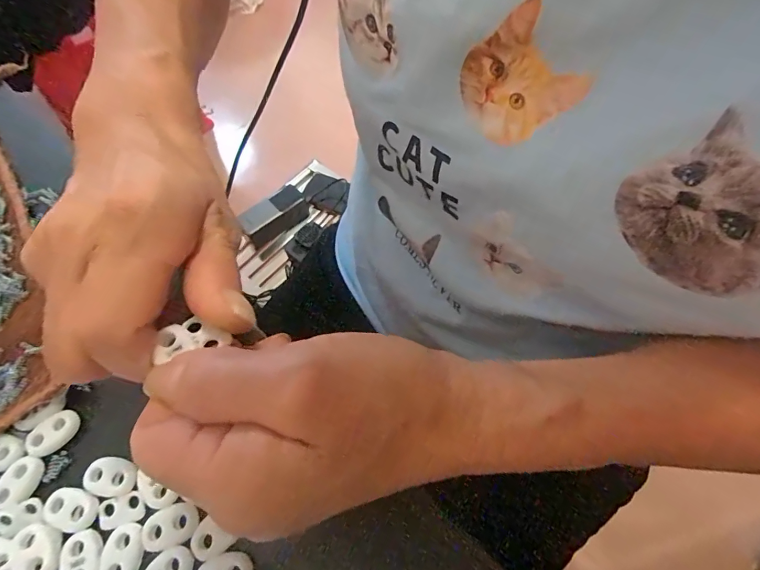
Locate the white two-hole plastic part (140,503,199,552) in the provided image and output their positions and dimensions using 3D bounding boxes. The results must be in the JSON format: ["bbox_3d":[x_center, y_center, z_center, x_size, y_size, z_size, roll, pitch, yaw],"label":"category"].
[{"bbox_3d":[-0.087,0.099,0.162,0.022,0.004,0.014,-19,62,-7],"label":"white two-hole plastic part"}]

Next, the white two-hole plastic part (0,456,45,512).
[{"bbox_3d":[-0.159,0.088,0.175,0.015,0.004,0.023,23,65,15],"label":"white two-hole plastic part"}]

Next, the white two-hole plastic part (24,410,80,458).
[{"bbox_3d":[-0.153,0.068,0.184,0.023,0.004,0.015,-41,67,-17],"label":"white two-hole plastic part"}]

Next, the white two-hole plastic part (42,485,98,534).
[{"bbox_3d":[-0.132,0.095,0.168,0.022,0.004,0.016,8,62,8],"label":"white two-hole plastic part"}]

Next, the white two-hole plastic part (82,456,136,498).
[{"bbox_3d":[-0.118,0.084,0.174,0.022,0.004,0.015,9,62,8],"label":"white two-hole plastic part"}]

